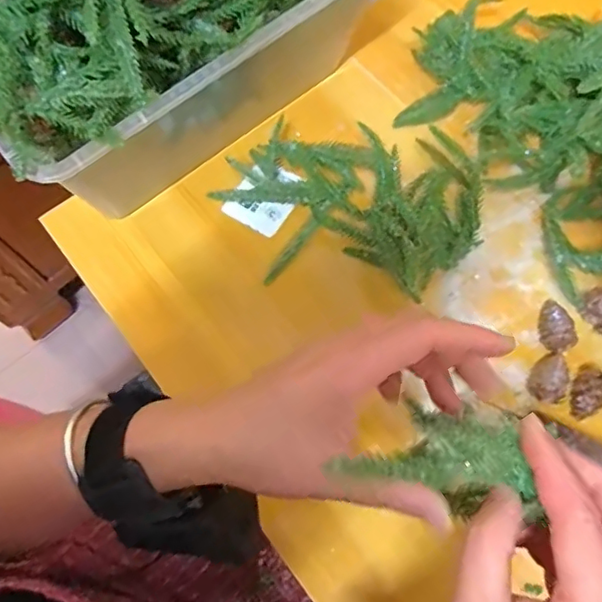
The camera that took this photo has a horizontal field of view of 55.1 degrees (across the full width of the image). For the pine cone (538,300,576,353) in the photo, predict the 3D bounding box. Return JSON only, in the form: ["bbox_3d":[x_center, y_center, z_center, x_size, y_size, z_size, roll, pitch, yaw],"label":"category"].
[{"bbox_3d":[0.177,0.017,0.402,0.018,0.018,0.039,1,69,3],"label":"pine cone"}]

